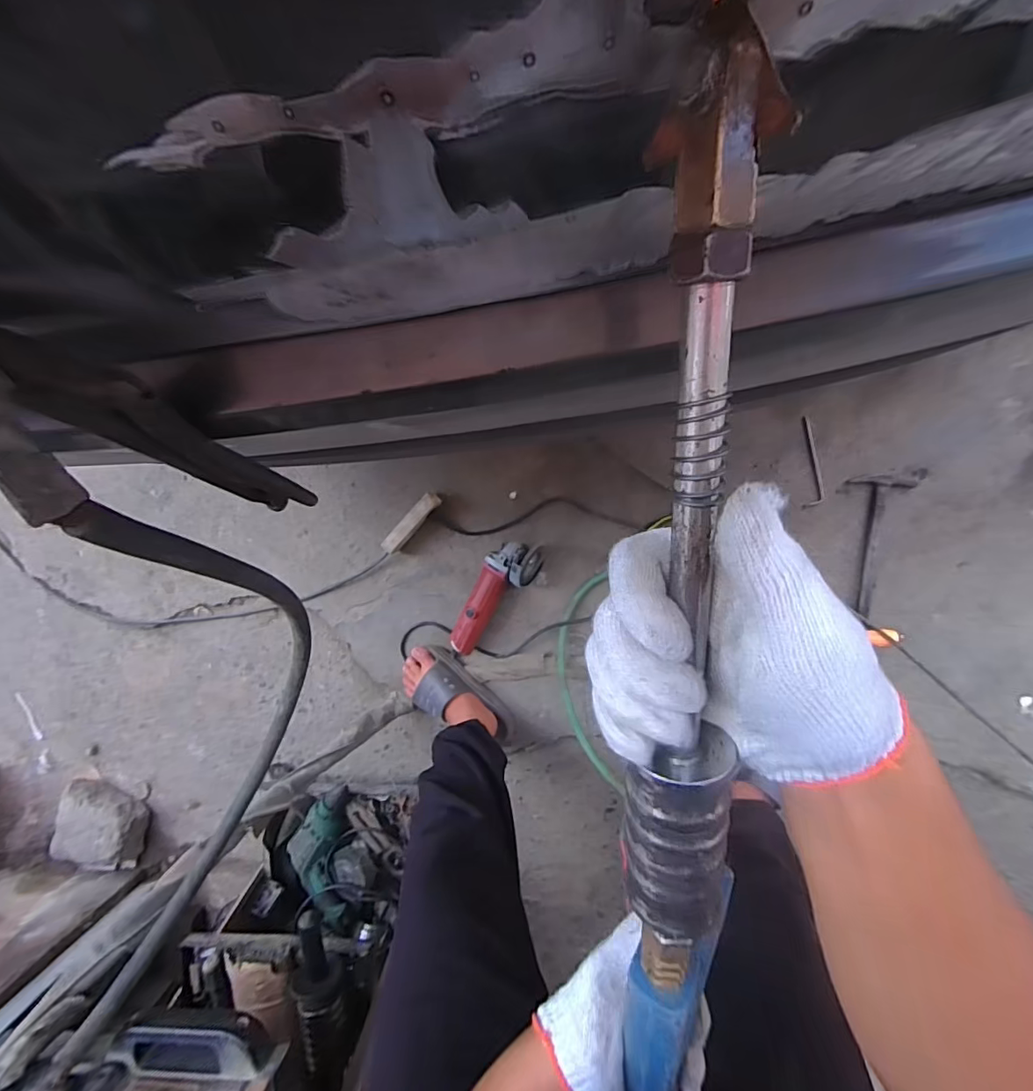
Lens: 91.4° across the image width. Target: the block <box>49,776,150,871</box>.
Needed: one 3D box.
[{"bbox_3d":[-1.036,0.701,1.256,0.195,0.090,0.196,15,98,5],"label":"block"}]

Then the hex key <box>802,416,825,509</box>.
[{"bbox_3d":[0.602,-0.168,1.020,0.038,0.004,0.182,-3,93,6],"label":"hex key"}]

